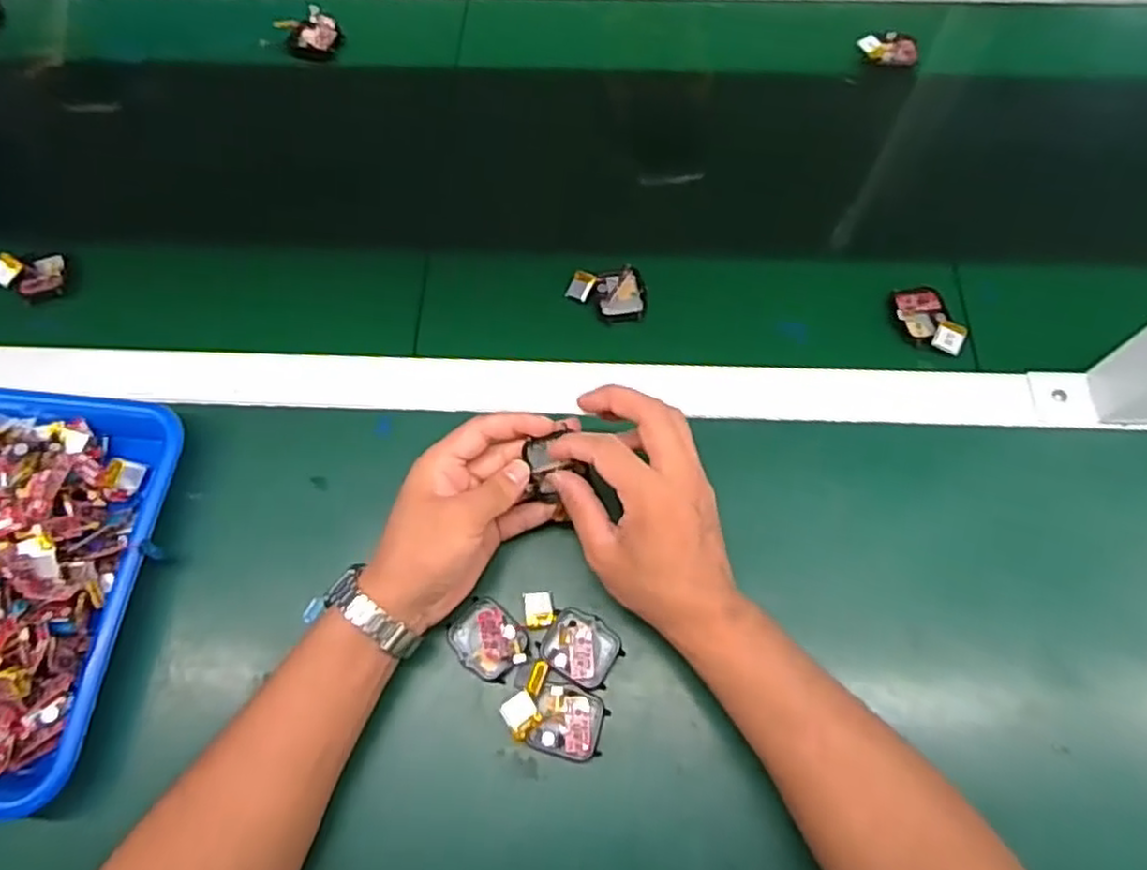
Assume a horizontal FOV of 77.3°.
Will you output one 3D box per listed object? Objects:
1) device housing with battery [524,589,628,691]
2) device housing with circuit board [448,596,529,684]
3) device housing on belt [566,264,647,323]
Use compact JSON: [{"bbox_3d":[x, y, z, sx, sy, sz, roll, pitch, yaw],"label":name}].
[{"bbox_3d":[-0.004,0.126,0.446,0.067,0.012,0.039,29,70,12],"label":"device housing with battery"},{"bbox_3d":[-0.054,0.126,0.444,0.039,0.015,0.050,-41,72,-15],"label":"device housing with circuit board"},{"bbox_3d":[0.026,-0.106,0.542,0.057,0.013,0.044,0,67,1],"label":"device housing on belt"}]

